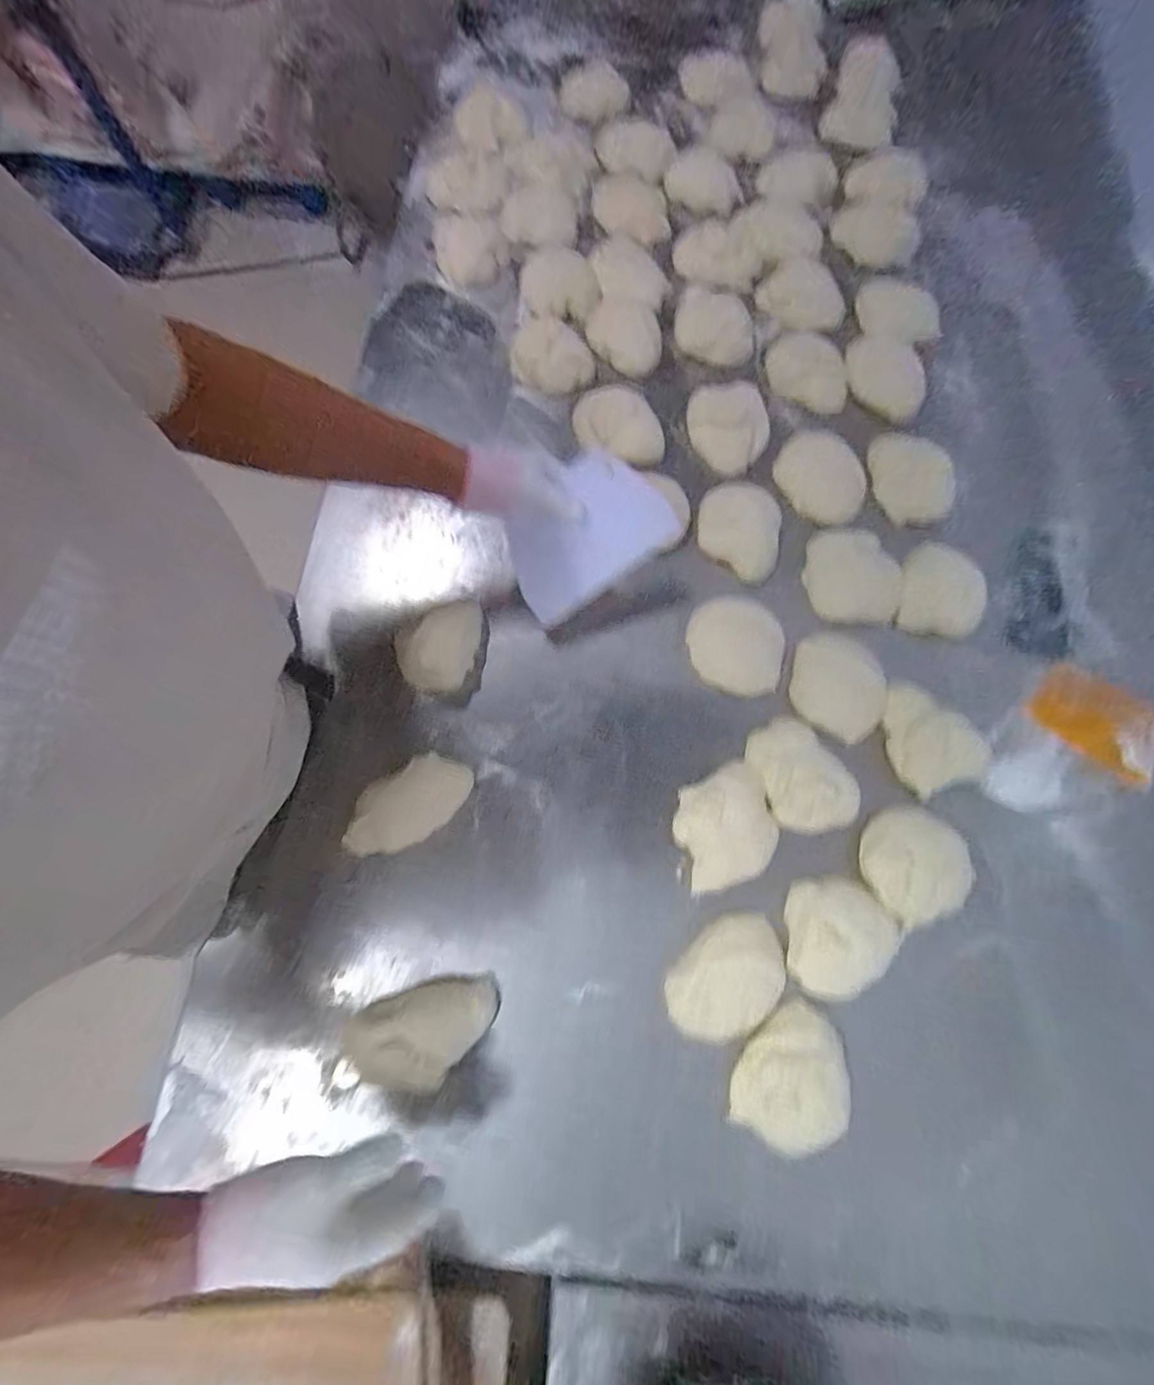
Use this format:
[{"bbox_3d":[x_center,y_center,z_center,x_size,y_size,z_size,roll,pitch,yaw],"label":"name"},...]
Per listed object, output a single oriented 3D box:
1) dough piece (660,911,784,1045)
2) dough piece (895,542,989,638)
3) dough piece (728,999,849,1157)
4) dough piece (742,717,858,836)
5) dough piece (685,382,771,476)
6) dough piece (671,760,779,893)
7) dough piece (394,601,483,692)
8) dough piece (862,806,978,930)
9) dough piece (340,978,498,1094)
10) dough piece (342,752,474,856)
[{"bbox_3d":[0.151,0.286,0.512,0.090,0.037,0.136,41,78,10],"label":"dough piece"},{"bbox_3d":[0.448,-0.128,0.626,0.095,0.045,0.109,5,75,1],"label":"dough piece"},{"bbox_3d":[0.207,0.375,0.487,0.127,0.038,0.096,-40,78,-9],"label":"dough piece"},{"bbox_3d":[0.248,0.092,0.569,0.088,0.025,0.125,-24,76,-7],"label":"dough piece"},{"bbox_3d":[0.208,-0.371,0.692,0.111,0.043,0.130,4,75,0],"label":"dough piece"},{"bbox_3d":[0.164,0.146,0.564,0.114,0.023,0.116,-20,76,-6],"label":"dough piece"},{"bbox_3d":[-0.168,-0.059,0.619,0.095,0.023,0.114,12,75,3],"label":"dough piece"},{"bbox_3d":[0.358,0.184,0.541,0.103,0.042,0.117,-2,75,-1],"label":"dough piece"},{"bbox_3d":[-0.151,0.335,0.500,0.149,0.057,0.081,-15,76,-5],"label":"dough piece"},{"bbox_3d":[-0.185,0.126,0.560,0.143,0.048,0.071,-36,78,-10],"label":"dough piece"}]

